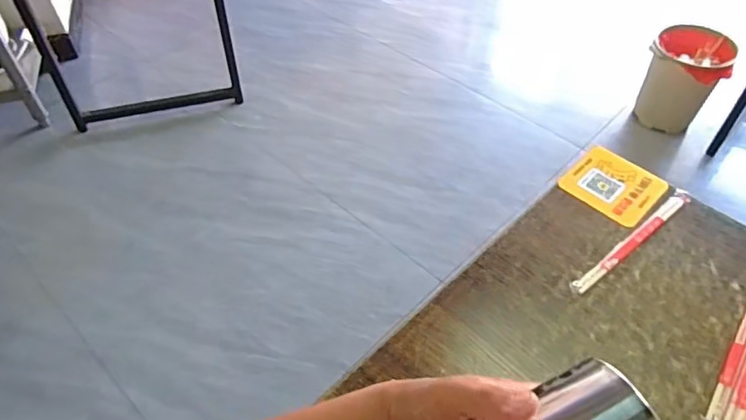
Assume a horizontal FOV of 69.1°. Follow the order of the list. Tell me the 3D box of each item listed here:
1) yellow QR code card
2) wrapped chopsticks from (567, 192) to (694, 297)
[{"bbox_3d":[0.292,-0.031,0.659,0.105,0.004,0.105,37,57,27],"label":"yellow QR code card"},{"bbox_3d":[0.291,0.033,0.600,0.217,0.009,0.018,-33,57,-25],"label":"wrapped chopsticks"}]

